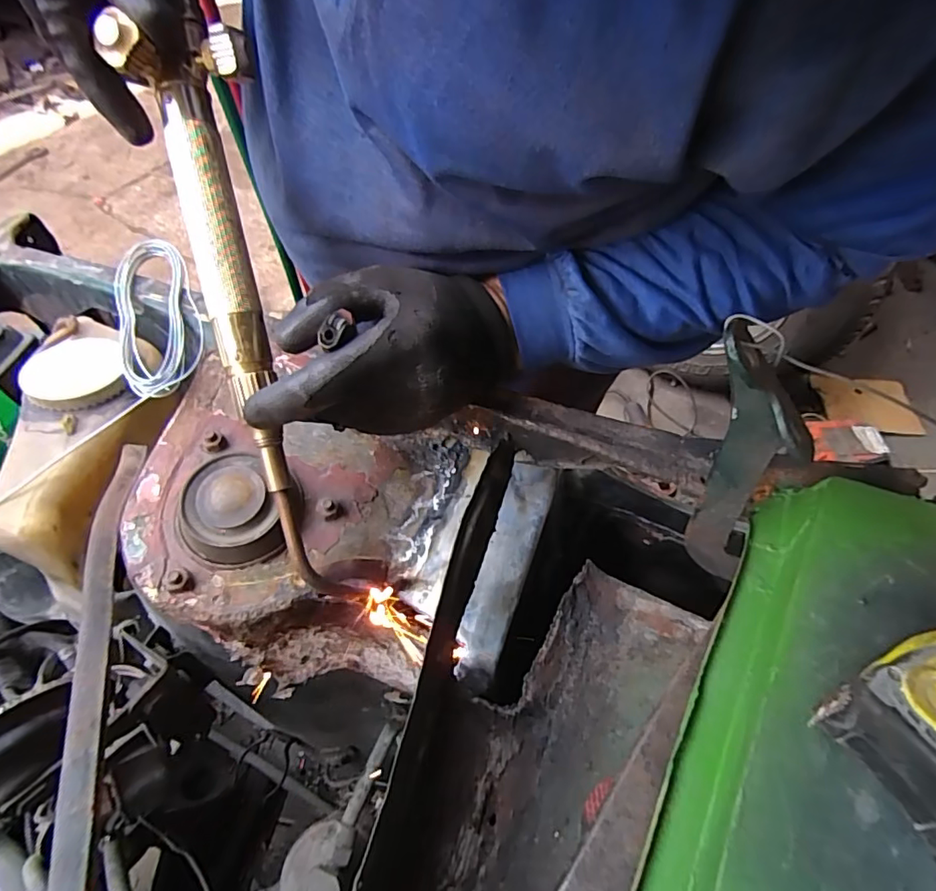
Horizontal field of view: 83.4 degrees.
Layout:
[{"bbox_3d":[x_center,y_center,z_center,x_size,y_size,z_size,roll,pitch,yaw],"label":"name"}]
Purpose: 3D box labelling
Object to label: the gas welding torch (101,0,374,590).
[{"bbox_3d":[-0.119,-0.056,0.286,0.054,0.034,0.306,-14,98,-10],"label":"gas welding torch"}]

